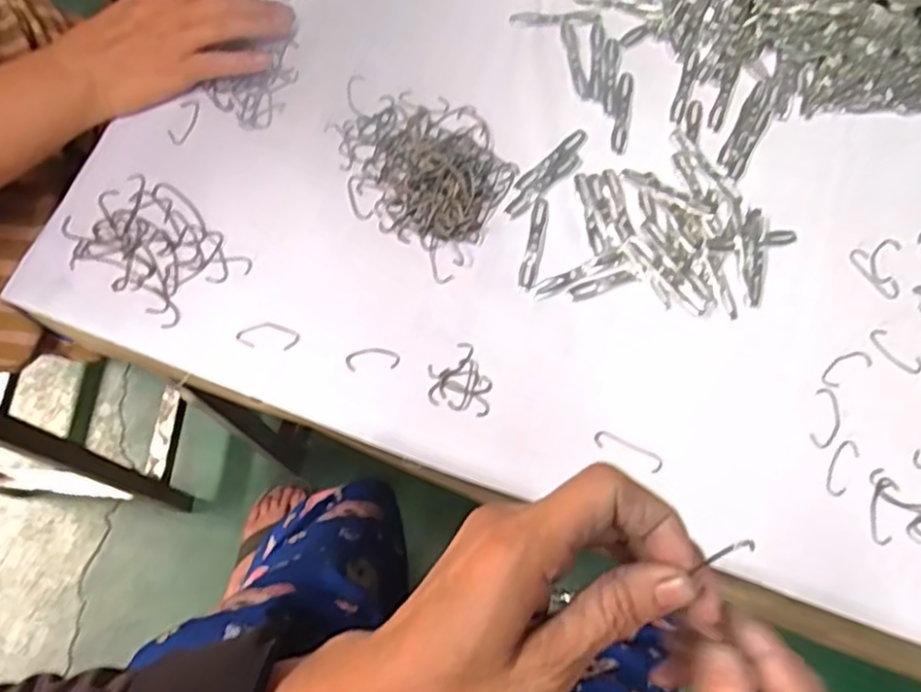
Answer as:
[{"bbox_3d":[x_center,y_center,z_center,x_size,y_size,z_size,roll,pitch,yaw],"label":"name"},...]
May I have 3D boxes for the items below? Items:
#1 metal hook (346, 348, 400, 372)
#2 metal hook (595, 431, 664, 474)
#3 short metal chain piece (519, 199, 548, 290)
[{"bbox_3d":[-0.056,0.008,0.442,0.034,0.004,0.015,-4,71,-3],"label":"metal hook"},{"bbox_3d":[0.103,0.064,0.428,0.044,0.004,0.012,25,72,7],"label":"metal hook"},{"bbox_3d":[0.051,-0.070,0.472,0.011,0.004,0.067,13,71,3],"label":"short metal chain piece"}]

